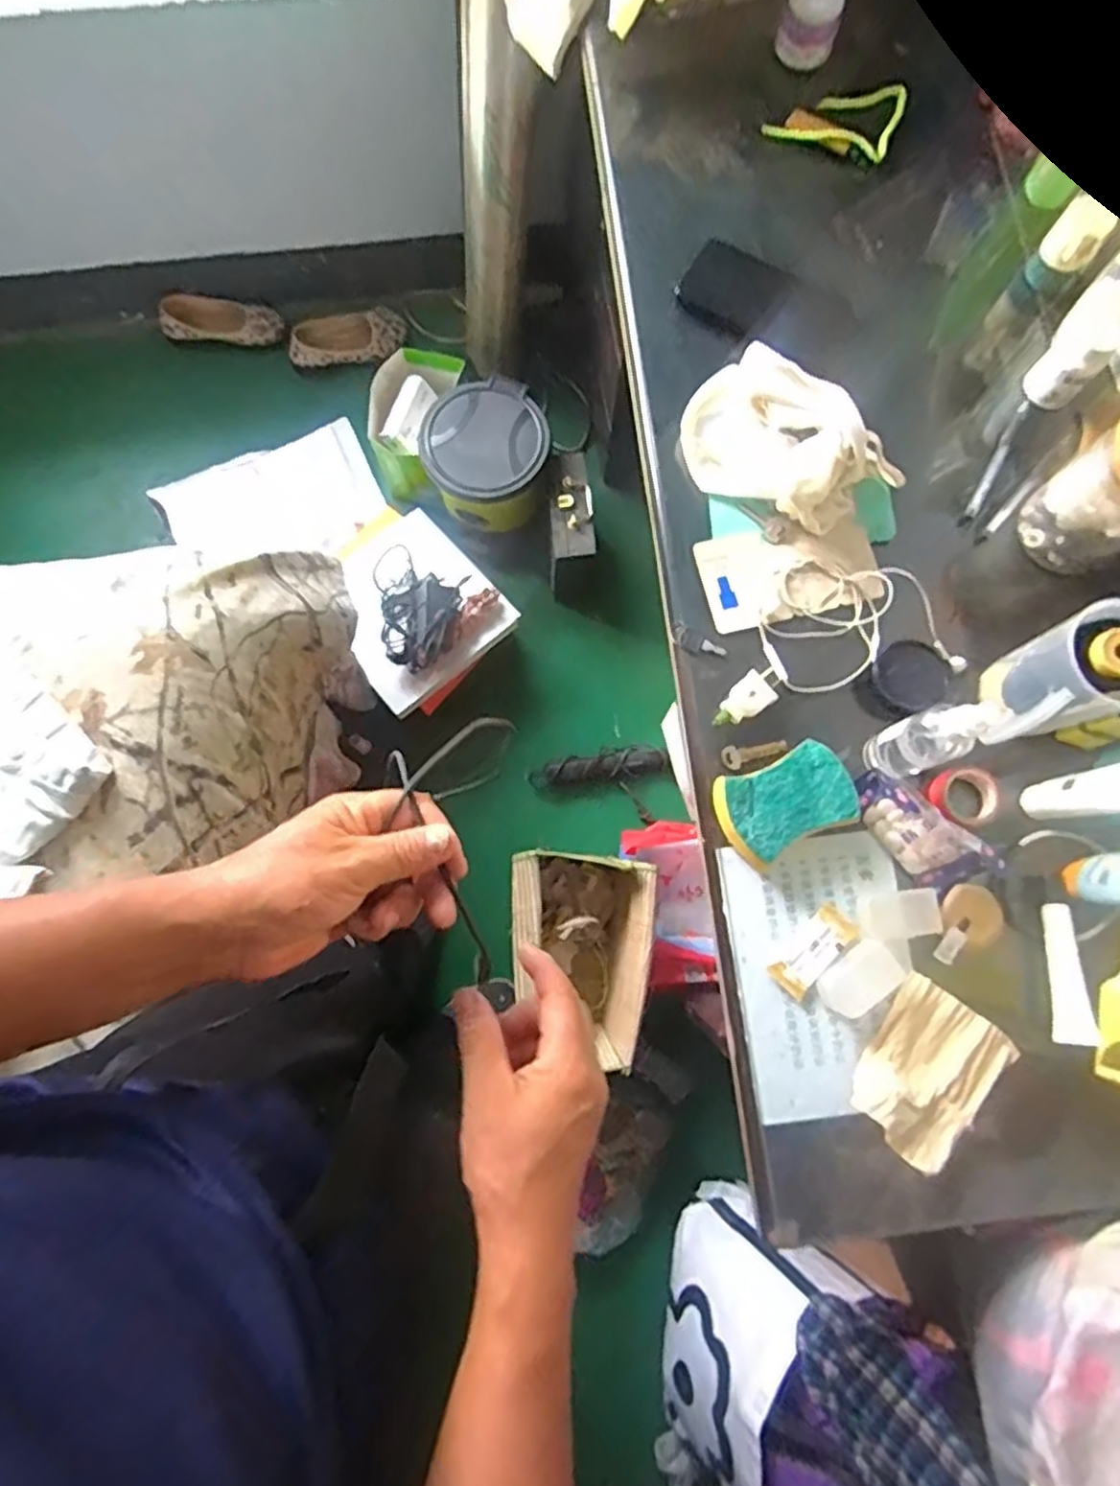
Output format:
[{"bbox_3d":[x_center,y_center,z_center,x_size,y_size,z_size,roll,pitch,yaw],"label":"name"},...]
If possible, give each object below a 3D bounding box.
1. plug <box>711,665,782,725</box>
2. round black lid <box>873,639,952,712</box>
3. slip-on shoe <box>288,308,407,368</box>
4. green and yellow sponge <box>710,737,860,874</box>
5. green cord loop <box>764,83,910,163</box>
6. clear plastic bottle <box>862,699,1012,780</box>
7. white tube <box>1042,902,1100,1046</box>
[{"bbox_3d":[0.158,-0.036,0.596,0.031,0.018,0.067,44,81,8],"label":"plug"},{"bbox_3d":[0.296,-0.056,0.601,0.058,0.023,0.049,44,81,8],"label":"round black lid"},{"bbox_3d":[-0.449,-0.859,1.507,0.244,0.075,0.064,-17,79,-4],"label":"slip-on shoe"},{"bbox_3d":[0.178,0.048,0.565,0.098,0.029,0.073,-22,79,-5],"label":"green and yellow sponge"},{"bbox_3d":[0.281,-0.641,0.726,0.126,0.018,0.108,20,78,3],"label":"green cord loop"},{"bbox_3d":[0.272,-0.004,0.519,0.044,0.143,0.040,0,78,-1],"label":"clear plastic bottle"},{"bbox_3d":[0.383,0.174,0.539,0.018,0.022,0.101,4,78,0],"label":"white tube"}]

